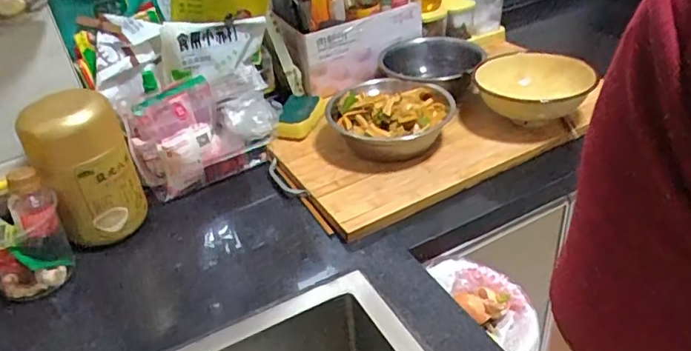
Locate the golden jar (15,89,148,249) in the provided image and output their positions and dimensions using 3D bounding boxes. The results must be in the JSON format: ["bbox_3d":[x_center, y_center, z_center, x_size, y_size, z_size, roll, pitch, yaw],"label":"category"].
[{"bbox_3d":[-0.326,-0.005,0.707,0.110,0.178,0.104,-21,37,-20],"label":"golden jar"}]

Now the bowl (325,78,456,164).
[{"bbox_3d":[0.070,-0.084,0.851,0.181,0.064,0.161,-21,37,-20],"label":"bowl"}]

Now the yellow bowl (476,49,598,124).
[{"bbox_3d":[0.298,-0.143,0.884,0.175,0.062,0.154,6,36,17],"label":"yellow bowl"}]

